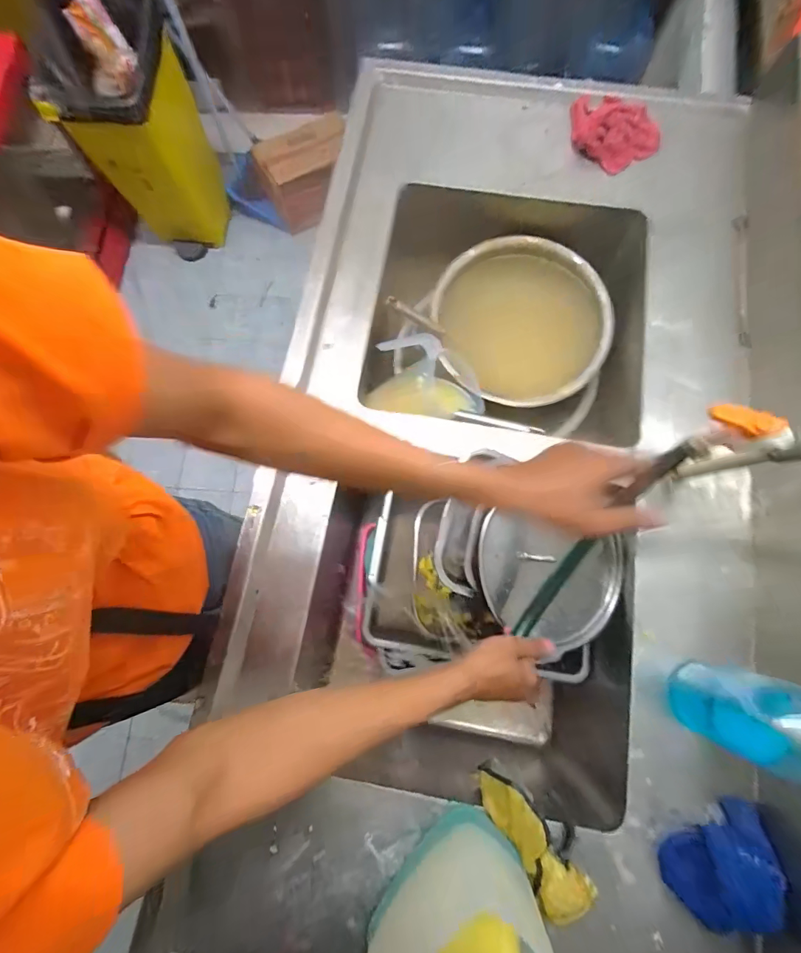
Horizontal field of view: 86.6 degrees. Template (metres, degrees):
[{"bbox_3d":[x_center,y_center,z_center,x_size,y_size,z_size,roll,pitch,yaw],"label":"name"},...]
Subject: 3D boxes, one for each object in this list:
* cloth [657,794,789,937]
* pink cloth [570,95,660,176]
[{"bbox_3d":[0.384,0.455,0.491,0.137,0.038,0.095,-31,36,-5],"label":"cloth"},{"bbox_3d":[0.412,-0.662,0.804,0.168,0.063,0.146,9,75,2],"label":"pink cloth"}]

